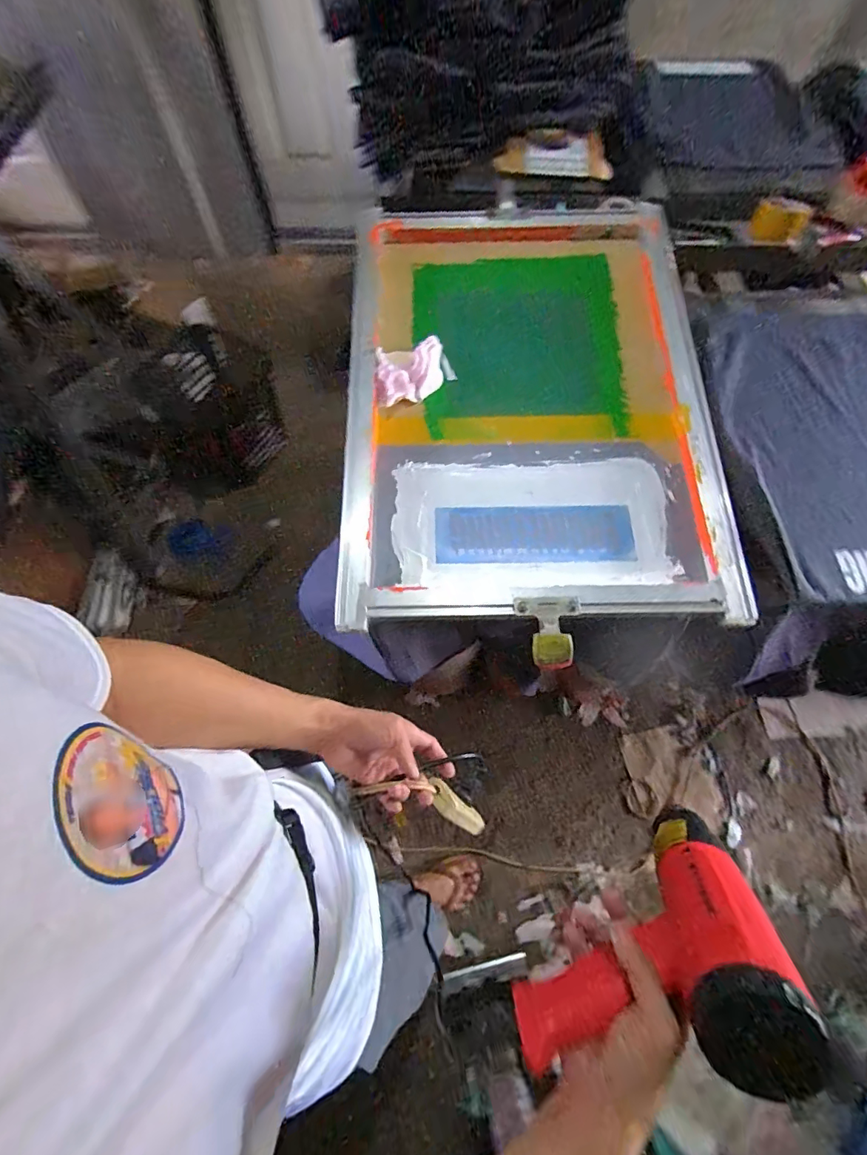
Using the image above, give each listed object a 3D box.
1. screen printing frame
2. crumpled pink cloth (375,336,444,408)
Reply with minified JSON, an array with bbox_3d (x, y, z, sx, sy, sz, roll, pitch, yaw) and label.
[{"bbox_3d":[0.139,-0.292,0.731,0.546,0.048,0.790,1,64,-5],"label":"screen printing frame"},{"bbox_3d":[-0.037,-0.321,0.726,0.108,0.026,0.105,-8,71,-5],"label":"crumpled pink cloth"}]

